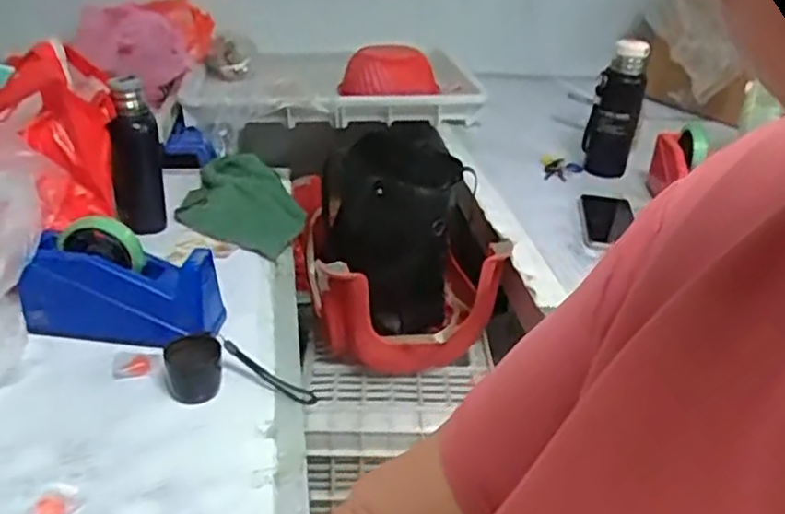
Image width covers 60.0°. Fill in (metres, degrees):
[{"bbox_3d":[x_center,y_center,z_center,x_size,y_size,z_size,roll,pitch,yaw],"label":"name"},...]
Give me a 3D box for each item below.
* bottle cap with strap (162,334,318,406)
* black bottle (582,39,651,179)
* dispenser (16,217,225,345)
[{"bbox_3d":[-0.151,0.116,0.674,0.151,0.058,0.051,13,26,-12],"label":"bottle cap with strap"},{"bbox_3d":[0.379,-0.246,1.162,0.082,0.228,0.070,14,30,17],"label":"black bottle"},{"bbox_3d":[-0.287,0.029,0.729,0.199,0.117,0.061,6,29,4],"label":"dispenser"}]

